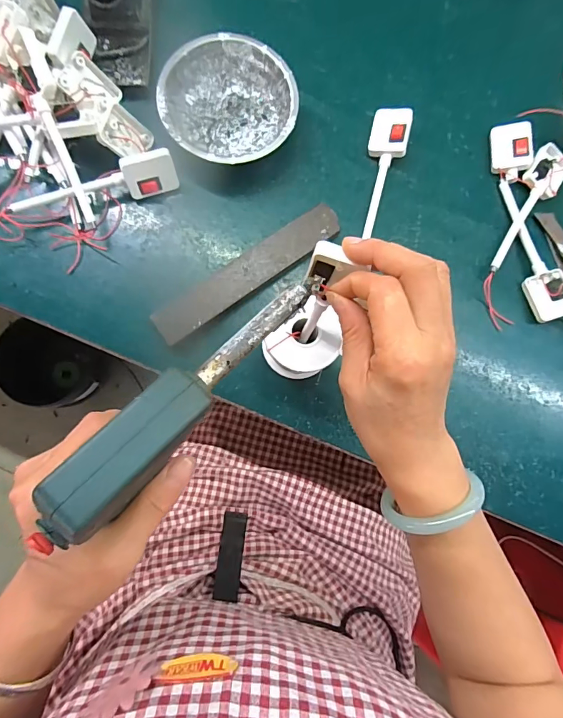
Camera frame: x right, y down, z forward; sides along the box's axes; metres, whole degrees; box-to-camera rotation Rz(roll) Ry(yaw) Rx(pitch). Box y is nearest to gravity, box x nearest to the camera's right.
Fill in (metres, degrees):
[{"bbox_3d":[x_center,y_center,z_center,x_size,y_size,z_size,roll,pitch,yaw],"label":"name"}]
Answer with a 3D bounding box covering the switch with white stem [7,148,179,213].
[{"bbox_3d":[-0.174,-0.162,0.391,0.150,0.037,0.029,-13,84,-5],"label":"switch with white stem"}]

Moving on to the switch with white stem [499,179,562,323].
[{"bbox_3d":[0.256,-0.114,0.426,0.038,0.017,0.152,-16,85,-5],"label":"switch with white stem"}]

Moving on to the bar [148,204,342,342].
[{"bbox_3d":[-0.031,-0.083,0.397,0.198,0.008,0.036,-36,85,-9],"label":"bar"}]

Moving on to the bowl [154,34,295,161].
[{"bbox_3d":[-0.050,-0.243,0.409,0.124,0.040,0.120,0,83,-3],"label":"bowl"}]

